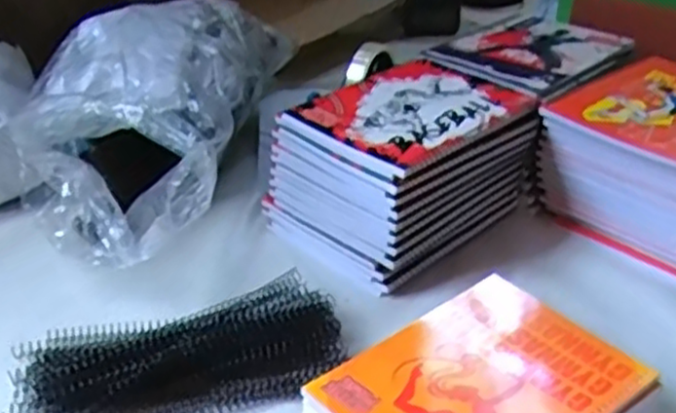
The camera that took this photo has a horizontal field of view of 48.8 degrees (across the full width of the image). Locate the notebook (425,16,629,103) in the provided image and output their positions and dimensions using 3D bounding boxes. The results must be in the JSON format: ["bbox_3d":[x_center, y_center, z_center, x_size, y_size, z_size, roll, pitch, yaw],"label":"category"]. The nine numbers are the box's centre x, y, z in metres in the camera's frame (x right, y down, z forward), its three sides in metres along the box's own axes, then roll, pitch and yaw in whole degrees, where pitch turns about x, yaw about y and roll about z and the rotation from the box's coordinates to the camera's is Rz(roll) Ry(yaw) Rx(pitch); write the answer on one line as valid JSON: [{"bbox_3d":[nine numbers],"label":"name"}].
[{"bbox_3d":[0.211,-0.170,0.808,0.154,0.013,0.196,25,42,36],"label":"notebook"}]

